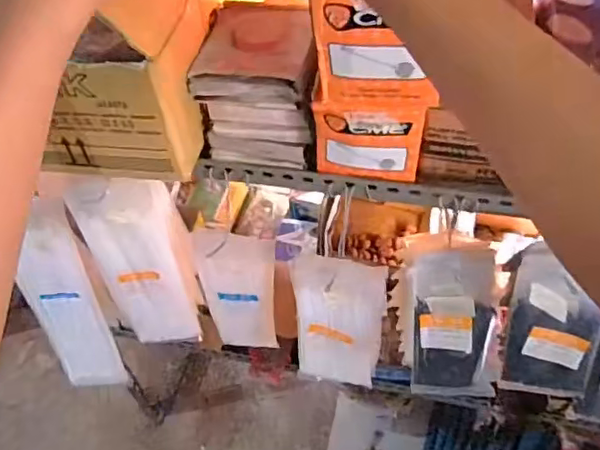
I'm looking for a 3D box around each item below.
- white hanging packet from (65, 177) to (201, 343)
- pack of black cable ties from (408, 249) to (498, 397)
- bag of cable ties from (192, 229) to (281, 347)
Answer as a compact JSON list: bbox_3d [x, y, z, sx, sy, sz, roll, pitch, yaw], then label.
[{"bbox_3d":[-0.214,0.058,0.808,0.133,0.327,0.025,-6,44,2],"label":"white hanging packet"},{"bbox_3d":[0.180,0.118,0.681,0.097,0.177,0.025,1,7,20],"label":"pack of black cable ties"},{"bbox_3d":[-0.083,0.095,0.811,0.105,0.260,0.036,-2,52,3],"label":"bag of cable ties"}]

